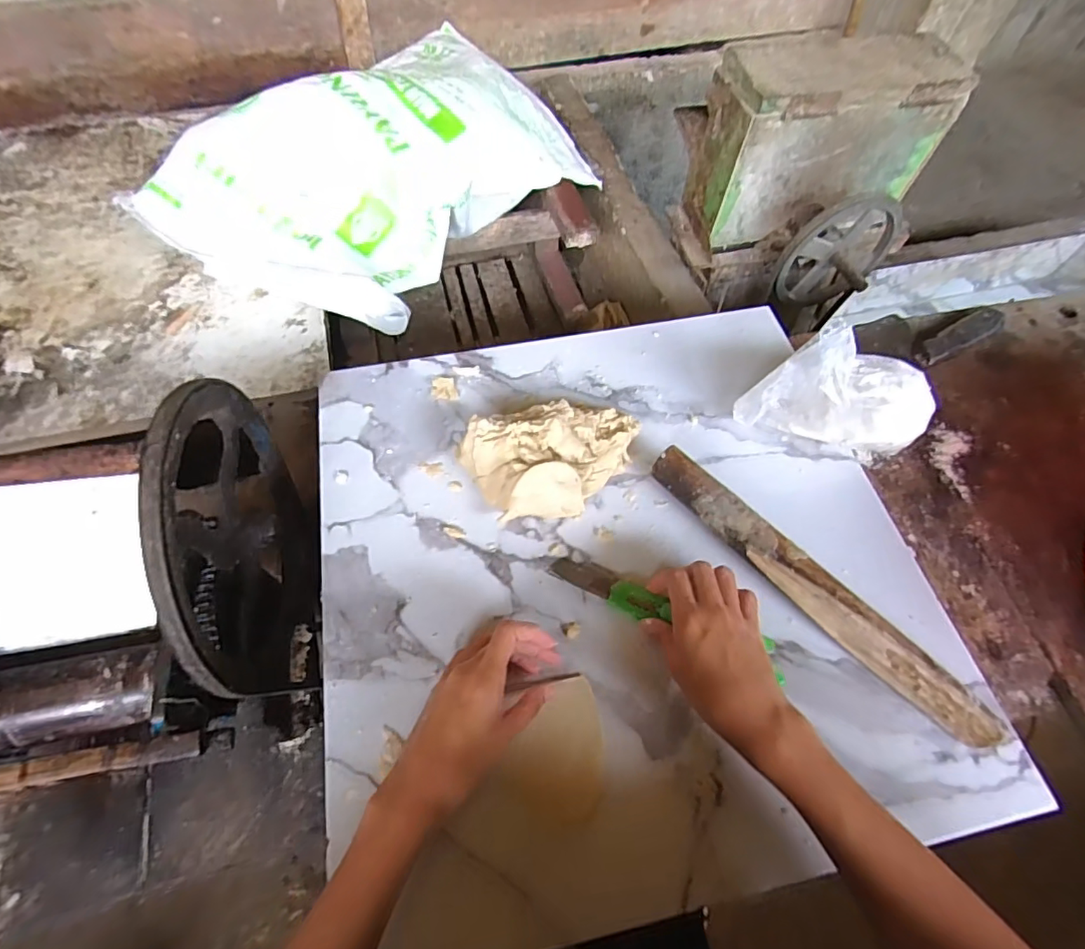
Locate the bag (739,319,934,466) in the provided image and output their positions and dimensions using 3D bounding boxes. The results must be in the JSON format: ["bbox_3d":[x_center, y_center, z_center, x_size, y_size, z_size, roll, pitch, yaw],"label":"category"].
[{"bbox_3d":[0.268,-0.065,0.484,0.163,0.122,0.069,-7,61,-8],"label":"bag"}]

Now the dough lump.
[{"bbox_3d":[0.009,-0.010,0.479,0.149,0.060,0.093,-4,61,-6],"label":"dough lump"}]

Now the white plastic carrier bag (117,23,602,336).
[{"bbox_3d":[-0.249,-0.498,0.907,0.399,0.199,0.659,38,67,15],"label":"white plastic carrier bag"}]

